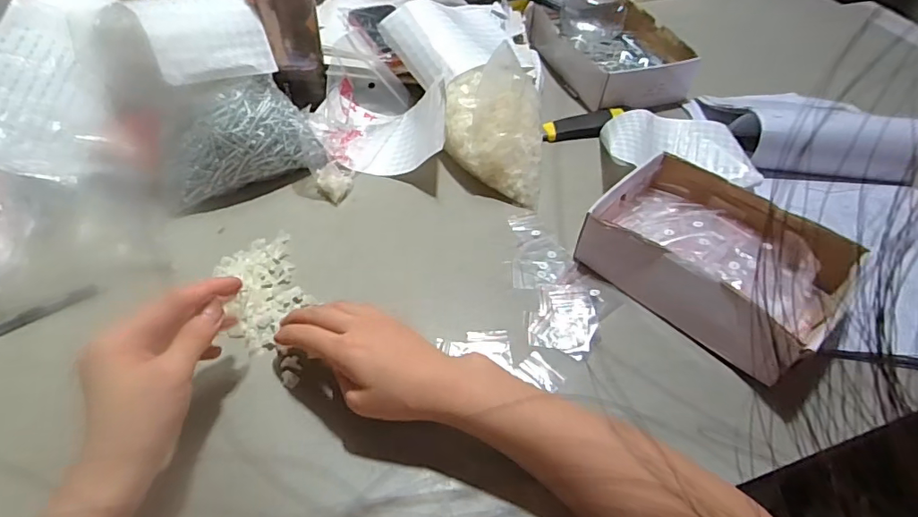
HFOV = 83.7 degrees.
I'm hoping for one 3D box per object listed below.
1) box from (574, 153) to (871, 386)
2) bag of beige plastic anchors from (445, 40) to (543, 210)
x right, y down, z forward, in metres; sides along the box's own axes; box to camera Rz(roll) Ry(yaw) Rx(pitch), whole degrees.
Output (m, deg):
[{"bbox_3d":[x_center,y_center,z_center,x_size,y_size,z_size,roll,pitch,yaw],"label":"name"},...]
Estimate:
[{"bbox_3d":[0.259,-0.003,0.522,0.174,0.067,0.227,-35,59,-29],"label":"box"},{"bbox_3d":[0.044,-0.166,0.610,0.112,0.127,0.156,2,49,-2],"label":"bag of beige plastic anchors"}]

